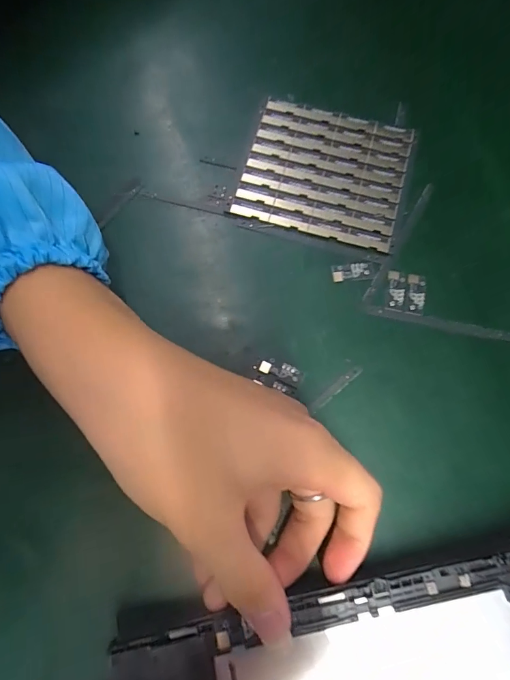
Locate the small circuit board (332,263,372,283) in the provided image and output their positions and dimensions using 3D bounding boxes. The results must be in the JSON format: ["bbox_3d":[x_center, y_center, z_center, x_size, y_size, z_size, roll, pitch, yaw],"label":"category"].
[{"bbox_3d":[0.060,-0.042,0.241,0.025,0.004,0.010,-5,76,-2],"label":"small circuit board"}]

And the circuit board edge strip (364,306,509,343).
[{"bbox_3d":[0.114,-0.009,0.234,0.094,0.004,0.008,11,76,2],"label":"circuit board edge strip"}]

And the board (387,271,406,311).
[{"bbox_3d":[0.087,-0.031,0.239,0.011,0.004,0.024,8,76,1],"label":"board"}]

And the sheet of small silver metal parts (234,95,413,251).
[{"bbox_3d":[0.046,-0.111,0.260,0.101,0.005,0.092,16,74,3],"label":"sheet of small silver metal parts"}]

